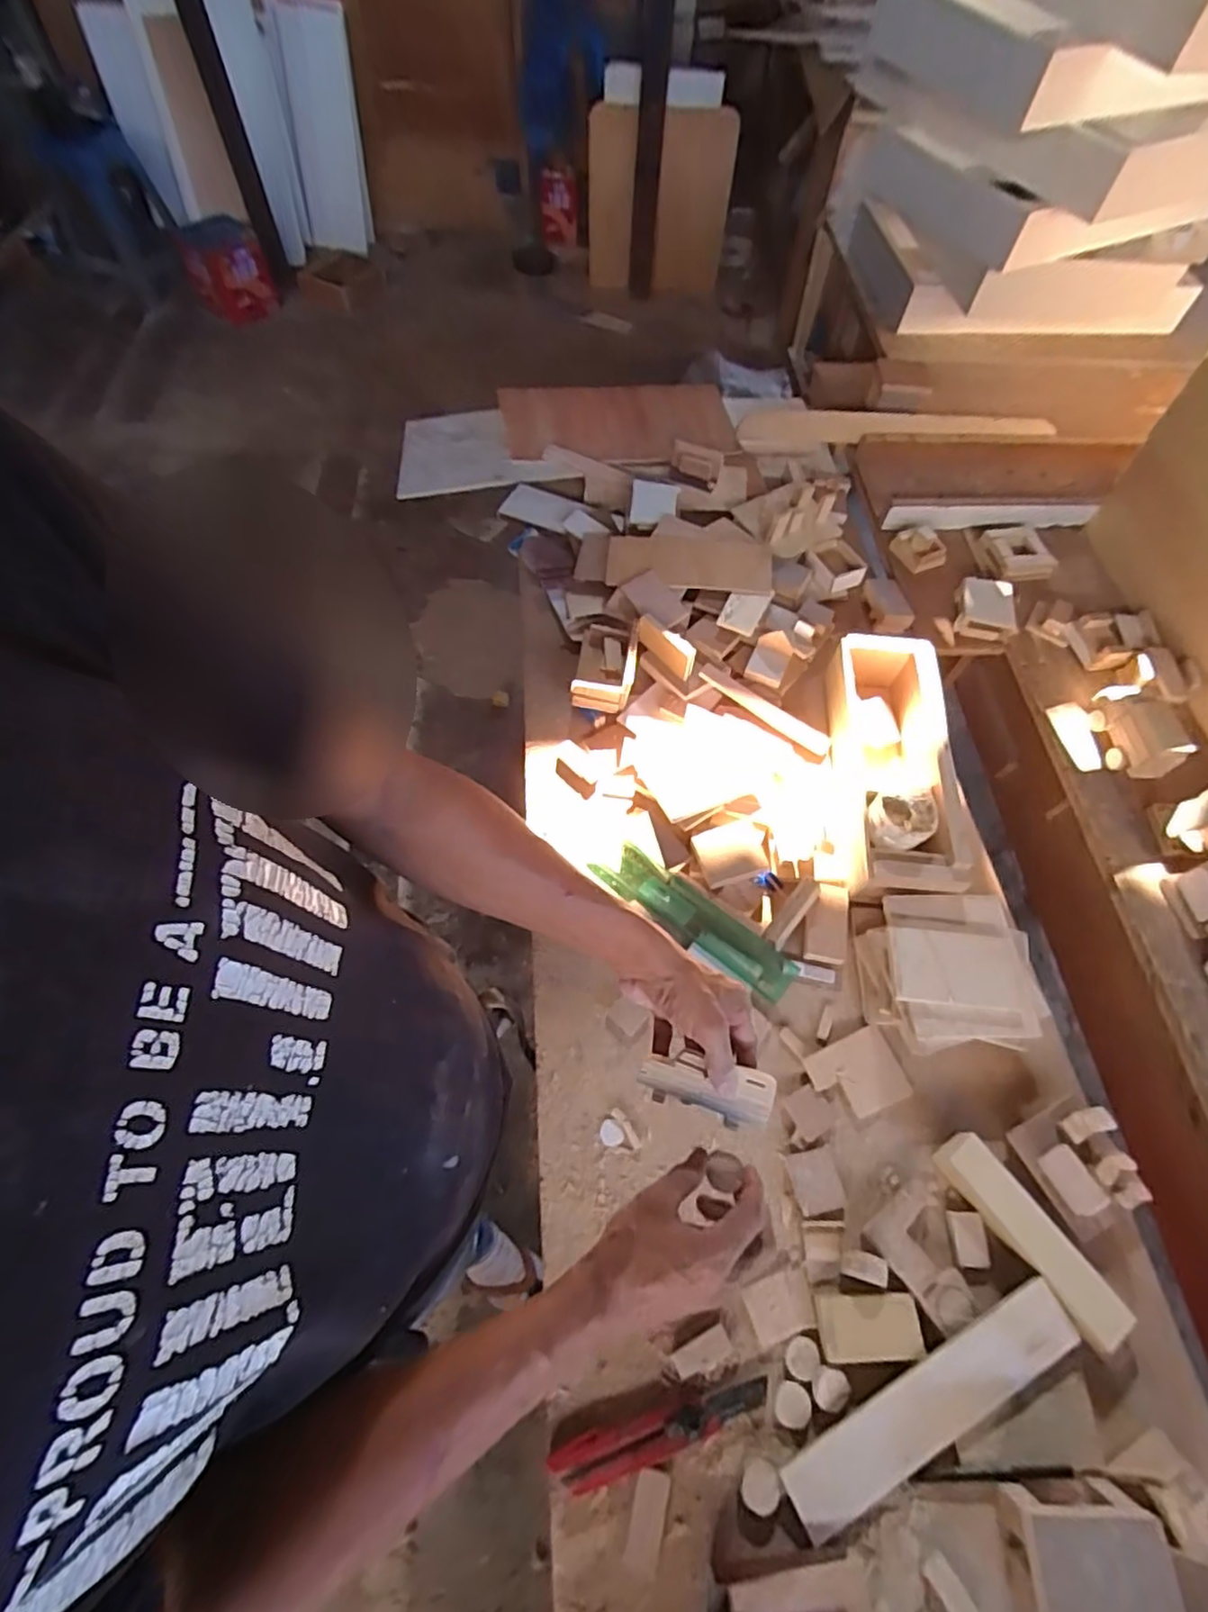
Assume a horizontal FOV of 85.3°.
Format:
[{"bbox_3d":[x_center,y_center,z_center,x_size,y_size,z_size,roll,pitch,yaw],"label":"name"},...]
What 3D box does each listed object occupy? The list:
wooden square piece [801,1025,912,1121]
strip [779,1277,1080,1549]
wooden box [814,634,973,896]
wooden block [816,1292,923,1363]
[{"bbox_3d":[0.246,0.263,0.639,0.088,0.008,0.068,-17,65,-19],"label":"wooden square piece"},{"bbox_3d":[0.255,0.462,0.507,0.259,0.016,0.047,-24,64,-14],"label":"strip"},{"bbox_3d":[0.331,-0.045,0.773,0.136,0.092,0.324,10,61,4],"label":"wooden box"},{"bbox_3d":[0.216,0.424,0.534,0.081,0.011,0.043,0,61,-2],"label":"wooden block"}]

